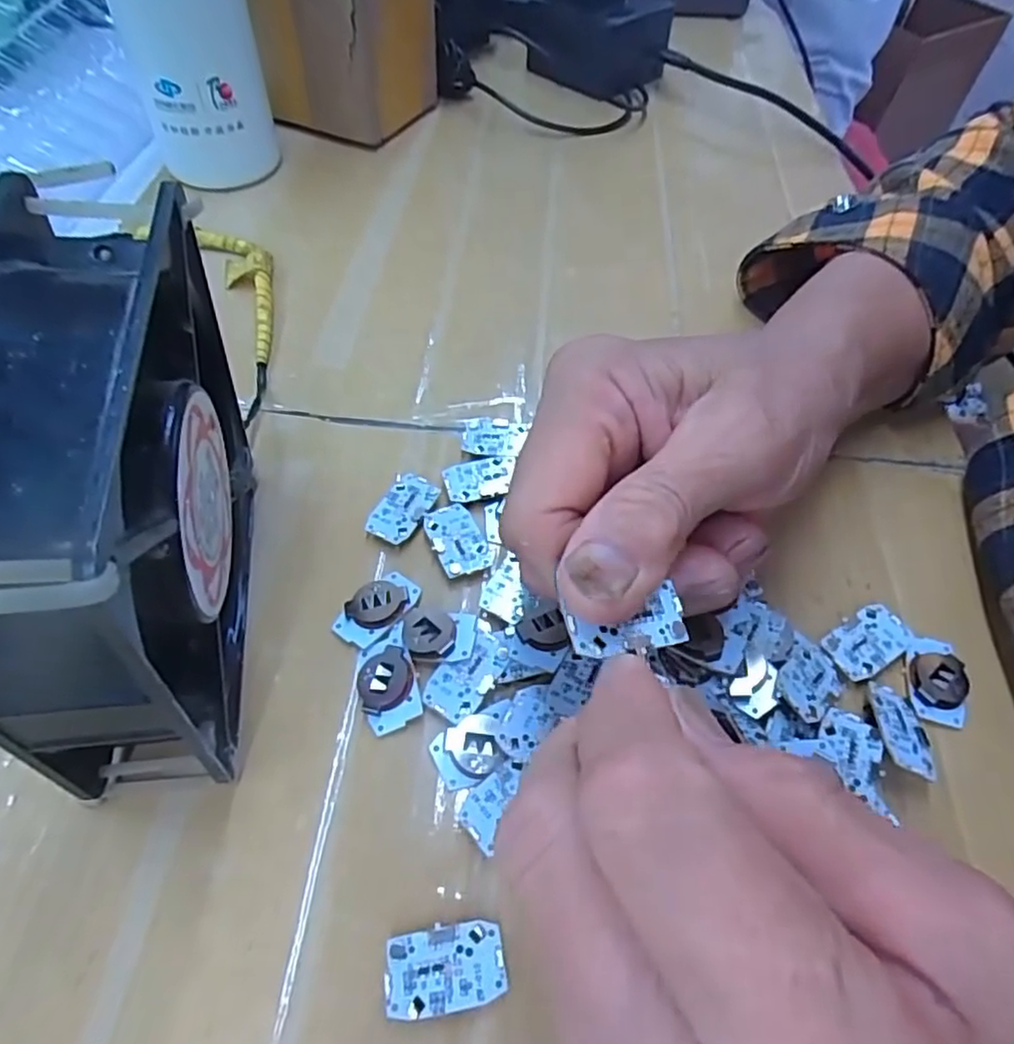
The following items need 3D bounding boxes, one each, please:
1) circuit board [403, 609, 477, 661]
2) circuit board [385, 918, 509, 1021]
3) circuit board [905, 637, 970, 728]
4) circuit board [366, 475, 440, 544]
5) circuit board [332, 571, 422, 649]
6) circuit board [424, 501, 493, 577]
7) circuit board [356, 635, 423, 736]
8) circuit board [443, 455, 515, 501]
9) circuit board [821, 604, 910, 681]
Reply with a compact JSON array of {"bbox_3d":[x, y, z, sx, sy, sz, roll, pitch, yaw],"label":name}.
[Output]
[{"bbox_3d":[-0.022,0.036,0.217,0.023,0.004,0.017,8,55,3],"label":"circuit board"},{"bbox_3d":[-0.015,0.112,0.167,0.029,0.004,0.019,-3,54,-9],"label":"circuit board"},{"bbox_3d":[0.141,0.051,0.217,0.016,0.005,0.028,13,55,6],"label":"circuit board"},{"bbox_3d":[-0.039,-0.004,0.249,0.018,0.005,0.029,25,58,14],"label":"circuit board"},{"bbox_3d":[-0.044,0.029,0.226,0.018,0.004,0.029,38,62,22],"label":"circuit board"},{"bbox_3d":[-0.018,0.005,0.239,0.017,0.004,0.030,-21,59,-17],"label":"circuit board"},{"bbox_3d":[-0.038,0.050,0.210,0.018,0.004,0.030,-13,56,-11],"label":"circuit board"},{"bbox_3d":[-0.010,-0.018,0.255,0.028,0.004,0.019,-11,56,-10],"label":"circuit board"},{"bbox_3d":[0.121,0.041,0.224,0.028,0.006,0.017,-27,60,-20],"label":"circuit board"}]

